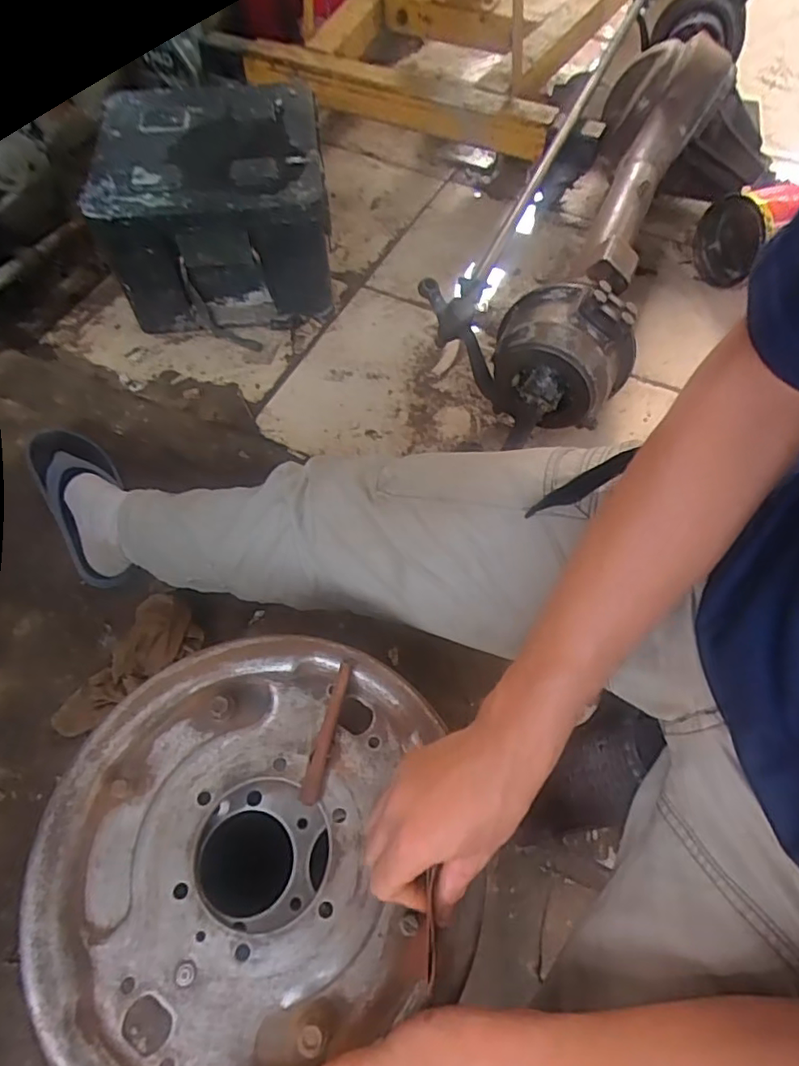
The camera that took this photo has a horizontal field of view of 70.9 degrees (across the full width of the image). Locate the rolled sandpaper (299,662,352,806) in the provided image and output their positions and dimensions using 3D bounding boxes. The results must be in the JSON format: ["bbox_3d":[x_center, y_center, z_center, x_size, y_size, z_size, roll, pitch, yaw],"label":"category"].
[{"bbox_3d":[-0.054,0.149,0.421,0.012,0.018,0.101,12,62,7],"label":"rolled sandpaper"}]

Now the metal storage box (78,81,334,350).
[{"bbox_3d":[-0.296,-0.521,0.954,0.337,0.246,0.284,-5,61,-4],"label":"metal storage box"}]

